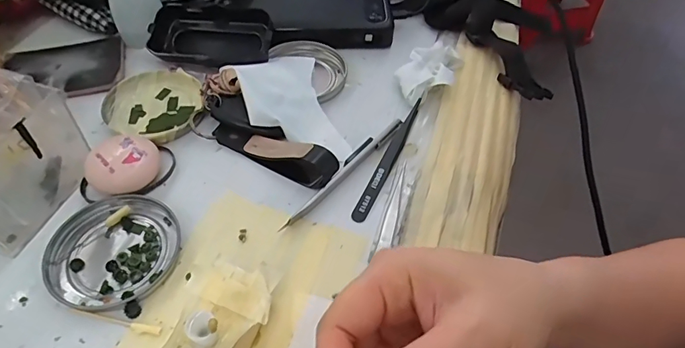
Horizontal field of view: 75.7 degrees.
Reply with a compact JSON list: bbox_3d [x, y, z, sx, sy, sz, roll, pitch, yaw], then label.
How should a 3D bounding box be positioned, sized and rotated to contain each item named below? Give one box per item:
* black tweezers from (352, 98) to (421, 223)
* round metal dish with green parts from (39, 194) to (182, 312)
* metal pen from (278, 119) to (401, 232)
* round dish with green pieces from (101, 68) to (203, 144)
[{"bbox_3d":[0.035,-0.014,0.338,0.011,0.009,0.120,20,54,13],"label":"black tweezers"},{"bbox_3d":[-0.148,0.048,0.283,0.078,0.008,0.076,1,52,-1],"label":"round metal dish with green parts"},{"bbox_3d":[0.001,-0.003,0.328,0.009,0.011,0.128,35,59,22],"label":"metal pen"},{"bbox_3d":[-0.153,-0.059,0.366,0.082,0.012,0.073,21,54,13],"label":"round dish with green pieces"}]

